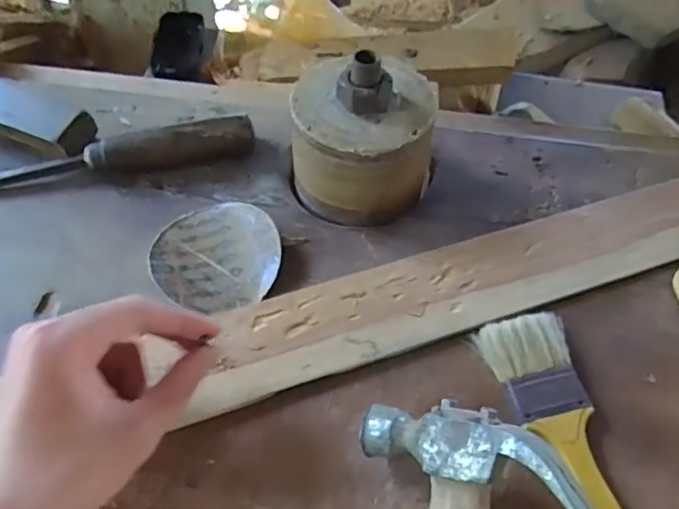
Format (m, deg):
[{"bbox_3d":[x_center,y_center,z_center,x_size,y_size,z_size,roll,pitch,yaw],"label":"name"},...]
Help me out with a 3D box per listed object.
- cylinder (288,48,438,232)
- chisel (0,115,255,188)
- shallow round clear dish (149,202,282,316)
[{"bbox_3d":[0.016,-0.085,0.428,0.102,0.095,0.095,2,55,-2],"label":"cylinder"},{"bbox_3d":[-0.181,-0.074,0.453,0.228,0.036,0.024,-8,56,-9],"label":"chisel"},{"bbox_3d":[-0.086,-0.001,0.412,0.085,0.015,0.089,2,55,-3],"label":"shallow round clear dish"}]

